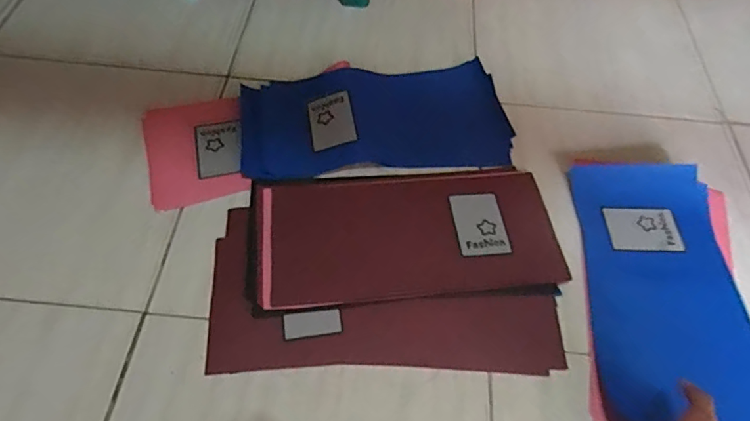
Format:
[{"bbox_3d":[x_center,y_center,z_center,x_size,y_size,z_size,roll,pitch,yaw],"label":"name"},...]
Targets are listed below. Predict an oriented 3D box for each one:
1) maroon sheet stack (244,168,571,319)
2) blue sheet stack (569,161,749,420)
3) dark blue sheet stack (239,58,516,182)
[{"bbox_3d":[0.034,0.026,0.642,0.384,0.013,0.188,-5,58,-6],"label":"maroon sheet stack"},{"bbox_3d":[0.366,0.104,0.616,0.212,0.018,0.382,7,58,2],"label":"blue sheet stack"},{"bbox_3d":[0.002,-0.132,0.736,0.386,0.022,0.192,-8,59,-8],"label":"dark blue sheet stack"}]

